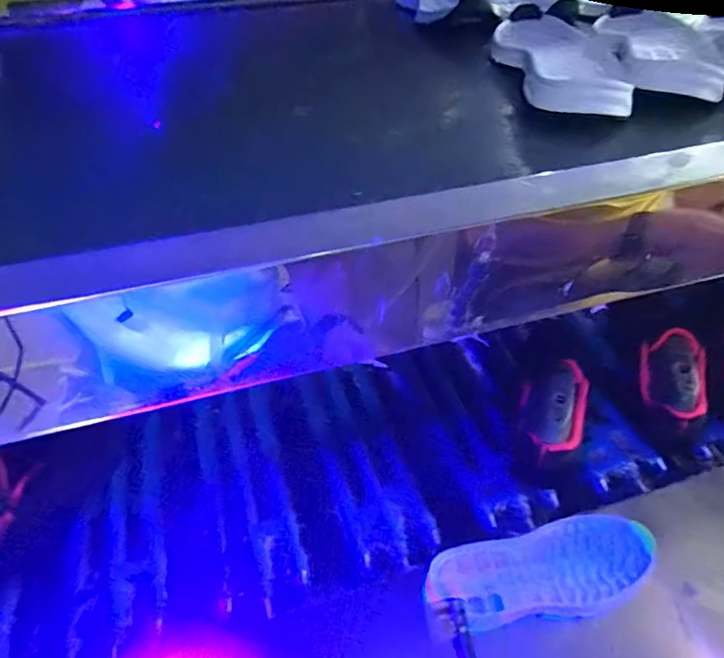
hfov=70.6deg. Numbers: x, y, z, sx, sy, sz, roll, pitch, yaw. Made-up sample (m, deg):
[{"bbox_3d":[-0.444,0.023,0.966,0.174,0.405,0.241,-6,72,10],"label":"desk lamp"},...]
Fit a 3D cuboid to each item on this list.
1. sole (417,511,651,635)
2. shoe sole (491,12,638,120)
[{"bbox_3d":[0.161,0.217,0.461,0.203,0.020,0.079,-9,41,-7],"label":"sole"},{"bbox_3d":[0.180,-0.253,0.477,0.092,0.021,0.242,3,41,7],"label":"shoe sole"}]

